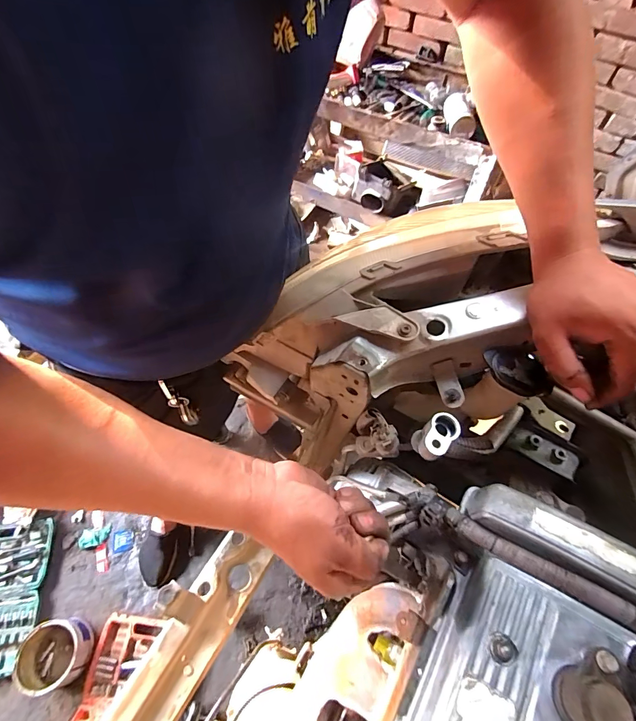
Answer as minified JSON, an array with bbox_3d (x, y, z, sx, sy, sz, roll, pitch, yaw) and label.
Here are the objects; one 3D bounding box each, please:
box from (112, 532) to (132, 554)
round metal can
[{"bbox_3d":[-0.630,0.586,1.214,0.058,0.011,0.058,-9,61,-6],"label":"box"},{"bbox_3d":[-0.719,0.790,1.011,0.177,0.088,0.155,-9,61,-6],"label":"round metal can"}]

